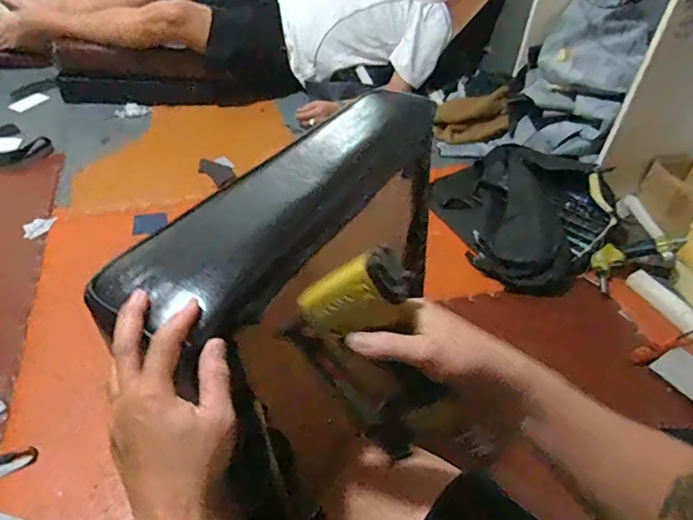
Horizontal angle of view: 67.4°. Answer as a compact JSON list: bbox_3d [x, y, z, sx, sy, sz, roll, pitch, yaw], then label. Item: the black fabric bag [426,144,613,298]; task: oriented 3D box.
[{"bbox_3d":[0.439,-0.143,1.359,0.445,0.101,0.458,30,49,22],"label":"black fabric bag"}]

